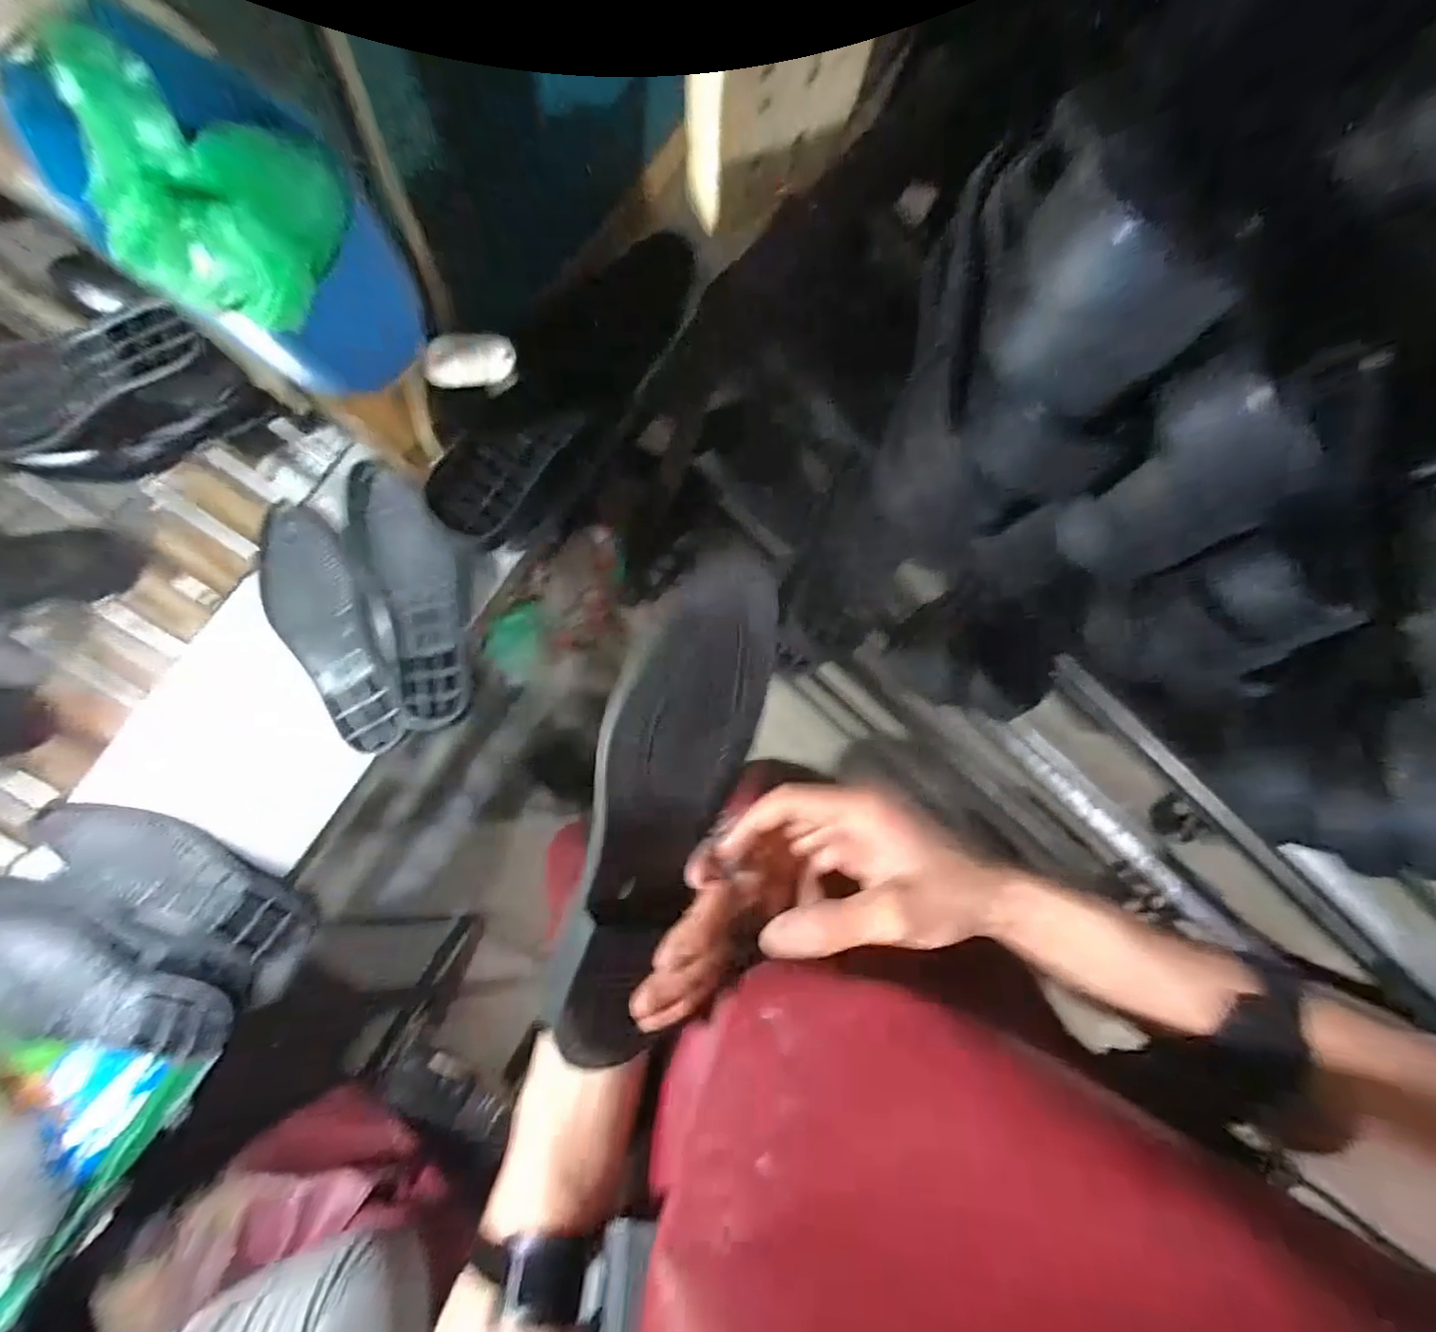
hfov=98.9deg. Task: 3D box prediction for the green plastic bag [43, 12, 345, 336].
[{"bbox_3d":[-0.179,-0.171,0.221,0.062,0.053,0.081,10,88,-9],"label":"green plastic bag"}]

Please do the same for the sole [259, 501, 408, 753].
[{"bbox_3d":[-0.435,-0.041,0.686,0.105,0.029,0.285,-22,93,-9],"label":"sole"}]

